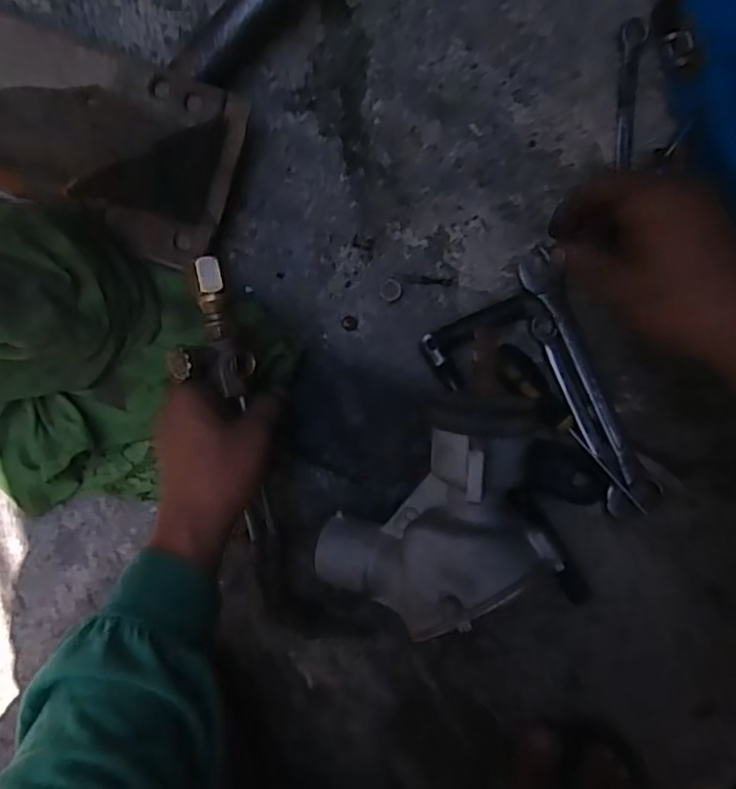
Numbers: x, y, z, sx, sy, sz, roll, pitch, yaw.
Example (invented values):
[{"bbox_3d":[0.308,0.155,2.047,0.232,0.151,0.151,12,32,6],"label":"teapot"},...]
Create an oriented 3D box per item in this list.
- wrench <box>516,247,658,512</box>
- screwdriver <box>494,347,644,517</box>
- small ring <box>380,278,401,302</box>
[{"bbox_3d":[0.166,-0.010,0.465,0.026,0.008,0.202,-25,87,6],"label":"wrench"},{"bbox_3d":[0.148,0.024,0.453,0.026,0.023,0.153,-43,86,5],"label":"screwdriver"},{"bbox_3d":[0.017,-0.079,0.473,0.016,0.011,0.017,0,91,6],"label":"small ring"}]

